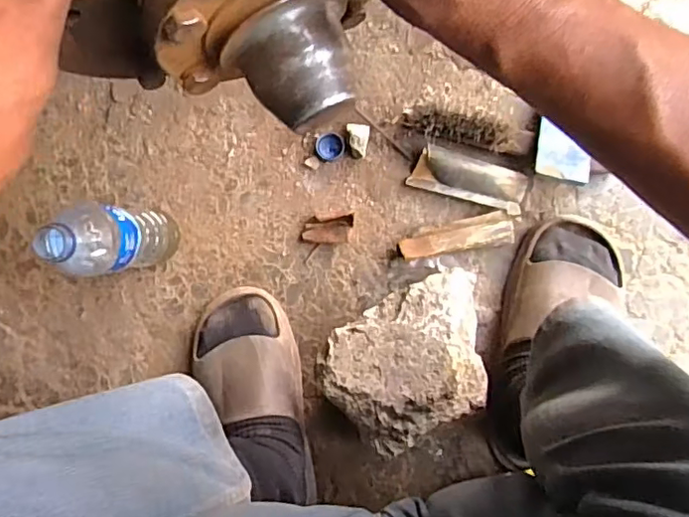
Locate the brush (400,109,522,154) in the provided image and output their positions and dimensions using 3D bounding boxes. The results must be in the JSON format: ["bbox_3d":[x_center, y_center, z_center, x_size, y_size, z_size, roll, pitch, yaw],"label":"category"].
[{"bbox_3d":[0.131,-0.143,0.636,0.132,0.040,0.028,13,95,4],"label":"brush"}]

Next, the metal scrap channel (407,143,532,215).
[{"bbox_3d":[0.148,-0.090,0.653,0.133,0.027,0.049,17,95,3],"label":"metal scrap channel"}]

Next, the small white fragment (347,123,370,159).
[{"bbox_3d":[0.016,-0.137,0.662,0.026,0.015,0.039,4,94,4],"label":"small white fragment"}]

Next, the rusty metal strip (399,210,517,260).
[{"bbox_3d":[0.128,-0.024,0.655,0.129,0.031,0.032,-12,93,5],"label":"rusty metal strip"}]

